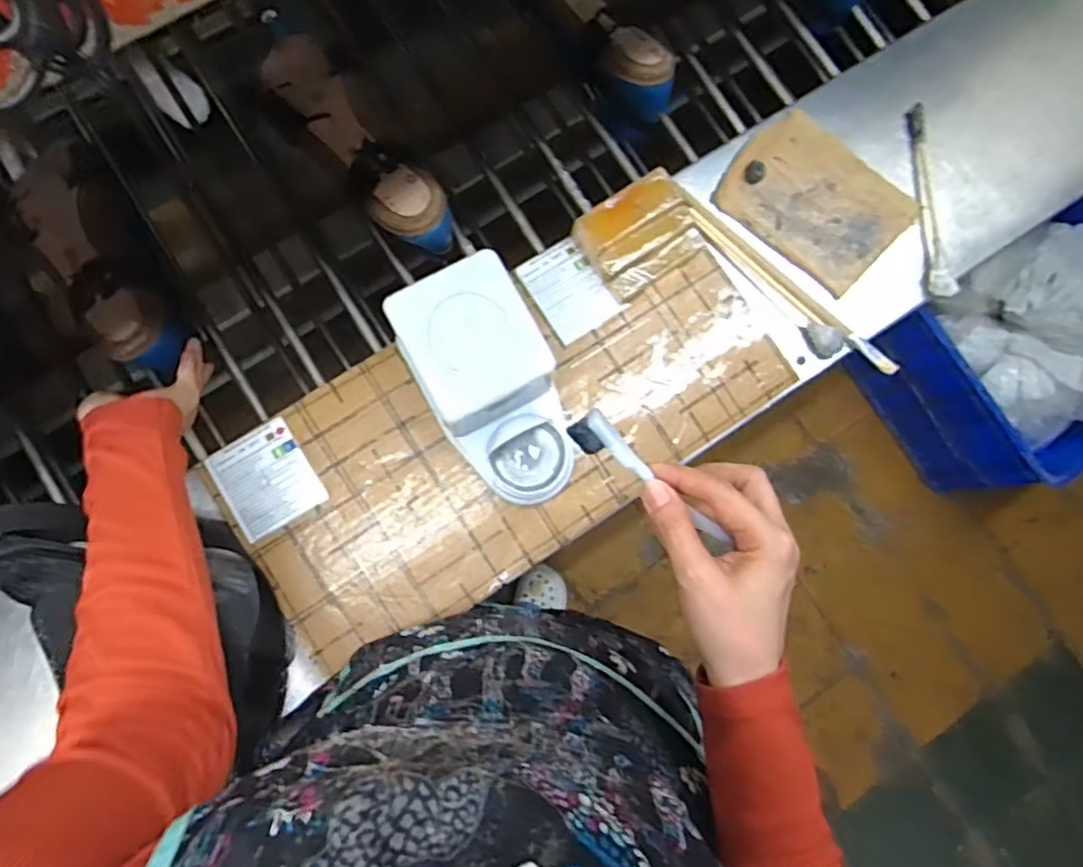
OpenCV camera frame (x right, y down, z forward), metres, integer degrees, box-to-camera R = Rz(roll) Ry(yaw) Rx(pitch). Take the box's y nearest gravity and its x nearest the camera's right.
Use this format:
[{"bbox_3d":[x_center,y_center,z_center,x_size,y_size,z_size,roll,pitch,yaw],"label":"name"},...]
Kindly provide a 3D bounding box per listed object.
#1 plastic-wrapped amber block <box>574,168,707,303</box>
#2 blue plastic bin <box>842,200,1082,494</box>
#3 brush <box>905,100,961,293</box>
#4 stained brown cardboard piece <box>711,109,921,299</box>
[{"bbox_3d":[0.094,-0.182,0.589,0.105,0.050,0.076,-33,81,-8],"label":"plastic-wrapped amber block"},{"bbox_3d":[0.920,-0.131,1.256,0.399,0.326,0.378,-32,81,-7],"label":"blue plastic bin"},{"bbox_3d":[0.378,-0.227,0.627,0.020,0.015,0.197,-2,79,-2],"label":"brush"},{"bbox_3d":[0.261,-0.225,0.622,0.164,0.023,0.124,43,81,7],"label":"stained brown cardboard piece"}]

